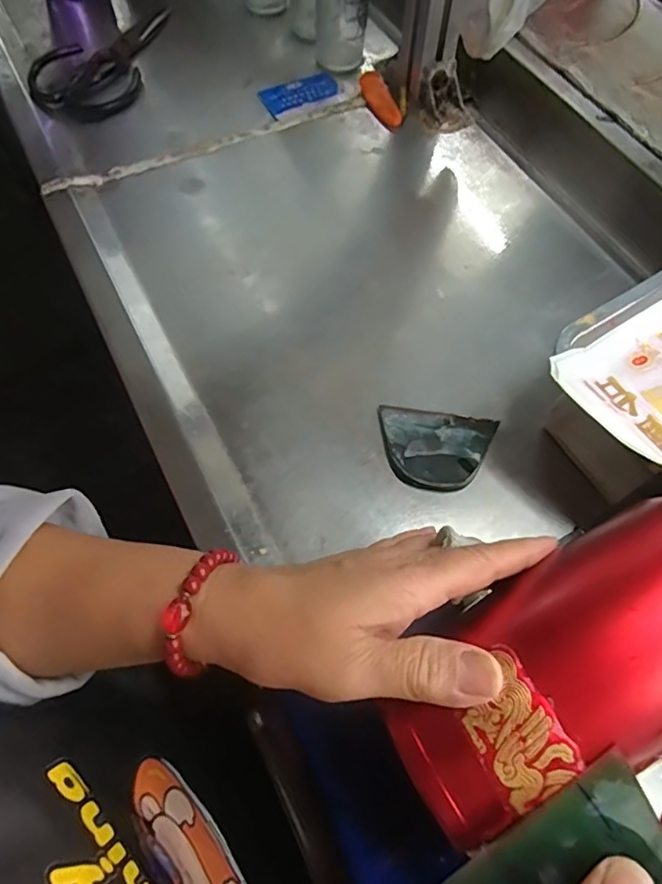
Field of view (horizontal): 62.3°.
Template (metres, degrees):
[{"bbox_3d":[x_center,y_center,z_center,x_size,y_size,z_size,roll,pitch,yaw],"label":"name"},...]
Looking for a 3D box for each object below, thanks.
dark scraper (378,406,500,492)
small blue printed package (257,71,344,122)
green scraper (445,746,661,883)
[{"bbox_3d":[0.073,0.006,0.384,0.080,0.010,0.059,8,65,4],"label":"dark scraper"},{"bbox_3d":[-0.030,-0.369,0.581,0.099,0.004,0.046,-31,66,-21],"label":"small blue printed package"},{"bbox_3d":[0.080,0.155,0.184,0.087,0.006,0.049,-40,49,2],"label":"green scraper"}]

